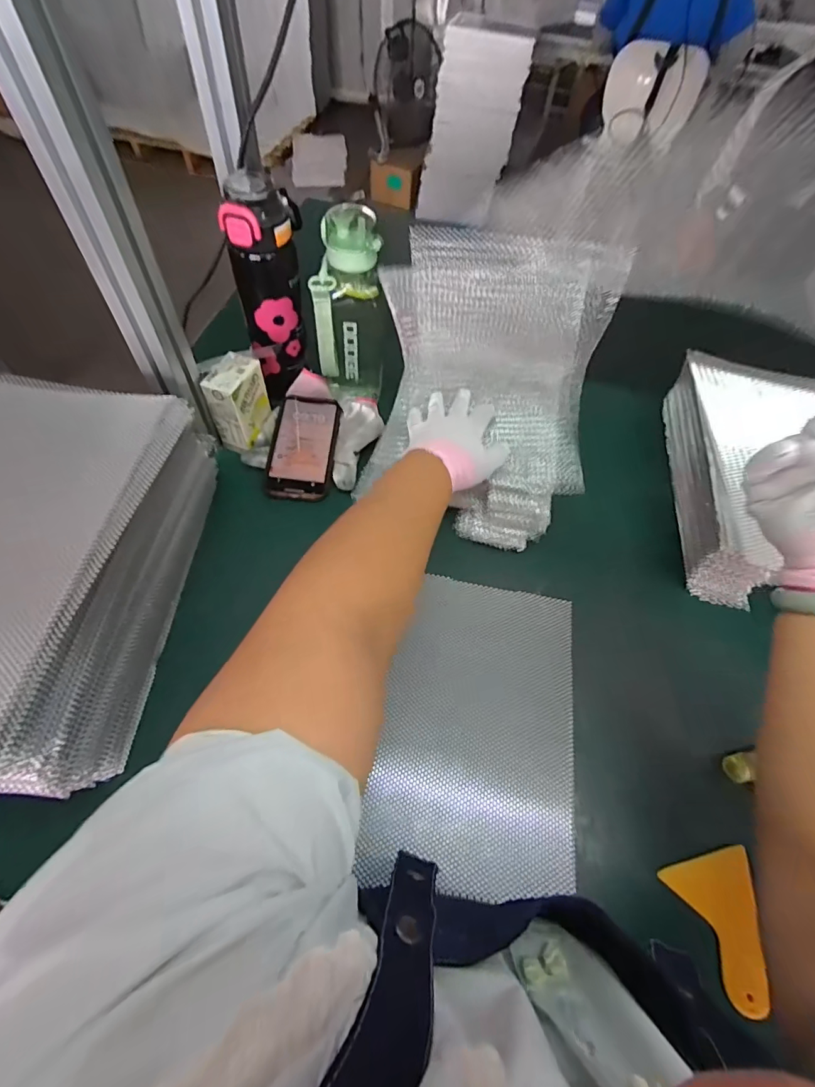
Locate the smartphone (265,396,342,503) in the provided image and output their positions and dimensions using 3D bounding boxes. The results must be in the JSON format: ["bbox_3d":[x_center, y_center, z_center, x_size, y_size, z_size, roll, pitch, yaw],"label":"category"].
[{"bbox_3d":[-0.137,-0.132,0.605,0.079,0.018,0.165,6,59,-1],"label":"smartphone"}]

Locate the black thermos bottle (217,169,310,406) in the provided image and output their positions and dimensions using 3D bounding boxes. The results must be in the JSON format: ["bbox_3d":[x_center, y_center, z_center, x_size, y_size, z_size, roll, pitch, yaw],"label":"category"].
[{"bbox_3d":[-0.162,-0.302,0.552,0.085,0.222,0.084,-12,61,-11],"label":"black thermos bottle"}]

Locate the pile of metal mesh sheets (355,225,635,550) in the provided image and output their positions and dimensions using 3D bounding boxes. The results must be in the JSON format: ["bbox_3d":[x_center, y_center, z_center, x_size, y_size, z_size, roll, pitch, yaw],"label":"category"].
[{"bbox_3d":[0.081,-0.153,0.487,0.235,0.266,0.202,10,59,1],"label":"pile of metal mesh sheets"}]

